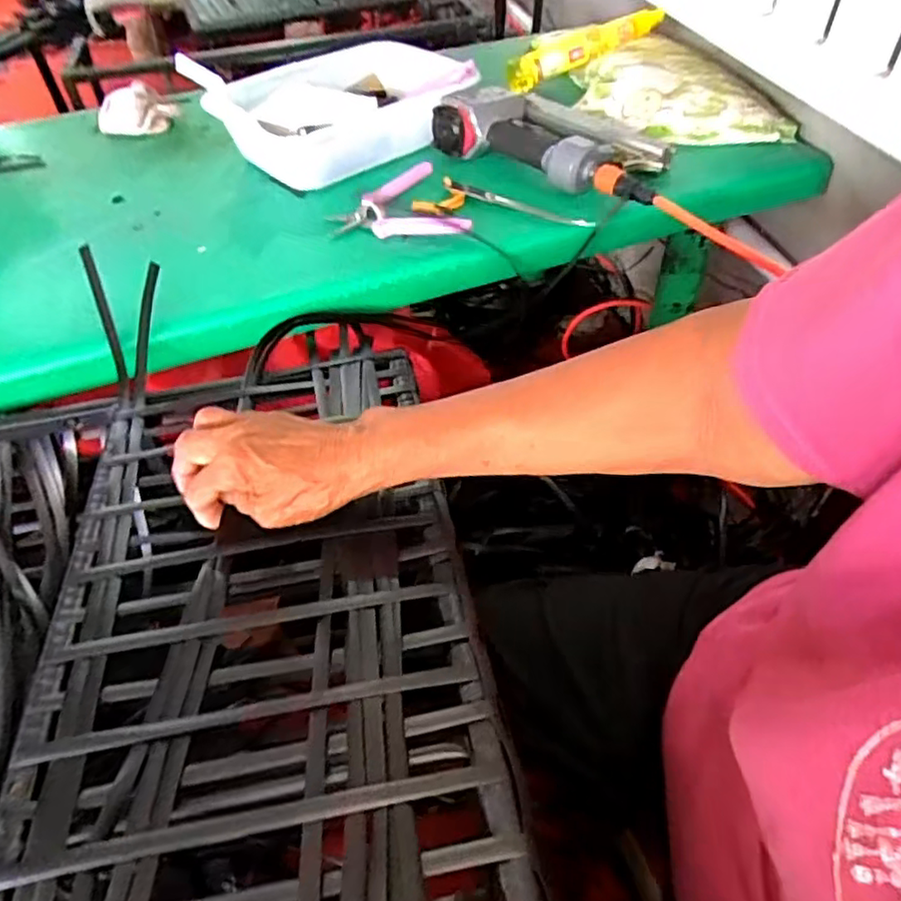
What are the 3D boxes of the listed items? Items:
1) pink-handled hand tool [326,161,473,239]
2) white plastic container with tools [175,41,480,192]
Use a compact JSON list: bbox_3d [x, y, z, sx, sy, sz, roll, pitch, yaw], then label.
[{"bbox_3d":[-0.059,-0.244,0.660,0.126,0.018,0.150,-15,47,-11],"label":"pink-handled hand tool"},{"bbox_3d":[-0.136,-0.406,0.749,0.297,0.110,0.215,-20,51,-15],"label":"white plastic container with tools"}]

